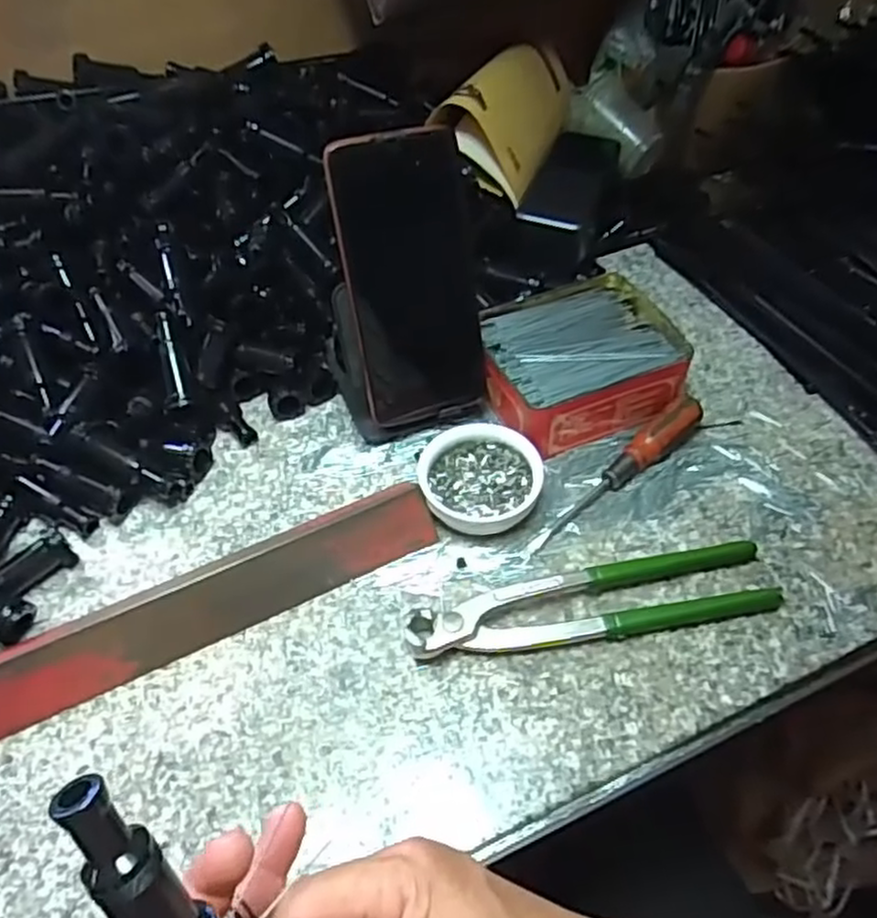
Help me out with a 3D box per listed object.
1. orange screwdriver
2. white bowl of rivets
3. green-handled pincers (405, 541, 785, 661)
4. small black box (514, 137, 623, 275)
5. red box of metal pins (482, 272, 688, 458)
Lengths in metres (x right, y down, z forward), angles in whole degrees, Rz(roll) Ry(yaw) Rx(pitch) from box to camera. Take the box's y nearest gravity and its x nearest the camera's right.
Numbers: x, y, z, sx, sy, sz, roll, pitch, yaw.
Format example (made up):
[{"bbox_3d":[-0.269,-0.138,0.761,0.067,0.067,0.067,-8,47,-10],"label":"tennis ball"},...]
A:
[{"bbox_3d":[0.108,0.006,0.440,0.143,0.025,0.017,-32,56,-21],"label":"orange screwdriver"},{"bbox_3d":[0.026,0.013,0.438,0.070,0.025,0.064,-2,51,2],"label":"white bowl of rivets"},{"bbox_3d":[0.082,0.076,0.389,0.198,0.019,0.041,-10,51,-5],"label":"green-handled pincers"},{"bbox_3d":[0.099,-0.196,0.566,0.062,0.053,0.131,13,53,14],"label":"small black box"},{"bbox_3d":[0.092,-0.065,0.486,0.126,0.042,0.114,-15,51,-9],"label":"red box of metal pins"}]

